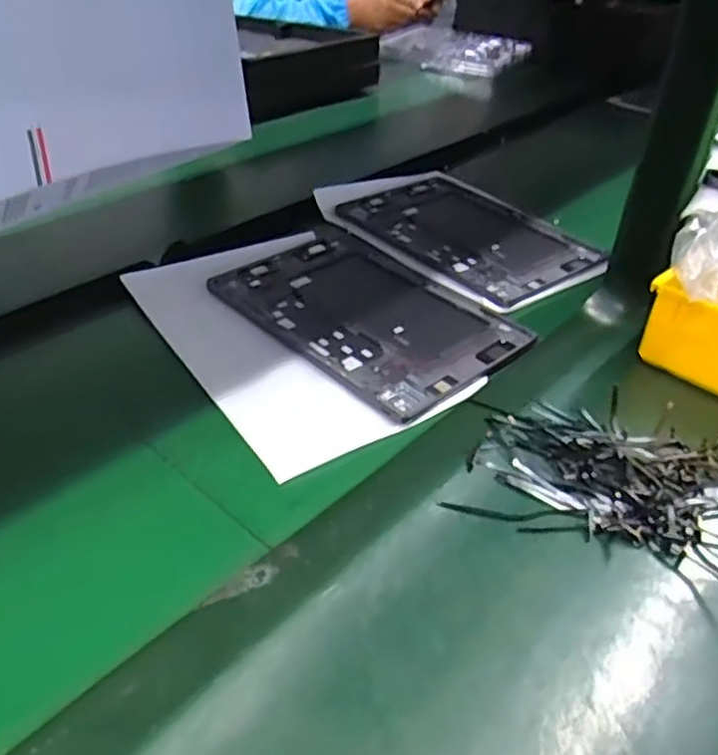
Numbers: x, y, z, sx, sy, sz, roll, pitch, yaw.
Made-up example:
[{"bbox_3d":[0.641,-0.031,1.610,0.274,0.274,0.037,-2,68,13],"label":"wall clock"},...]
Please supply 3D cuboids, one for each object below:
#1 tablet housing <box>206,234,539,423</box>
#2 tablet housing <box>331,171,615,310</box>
[{"bbox_3d":[0.003,-0.060,0.599,0.162,0.005,0.255,-28,48,-34],"label":"tablet housing"},{"bbox_3d":[0.116,-0.159,0.734,0.174,0.006,0.258,-24,46,-31],"label":"tablet housing"}]

